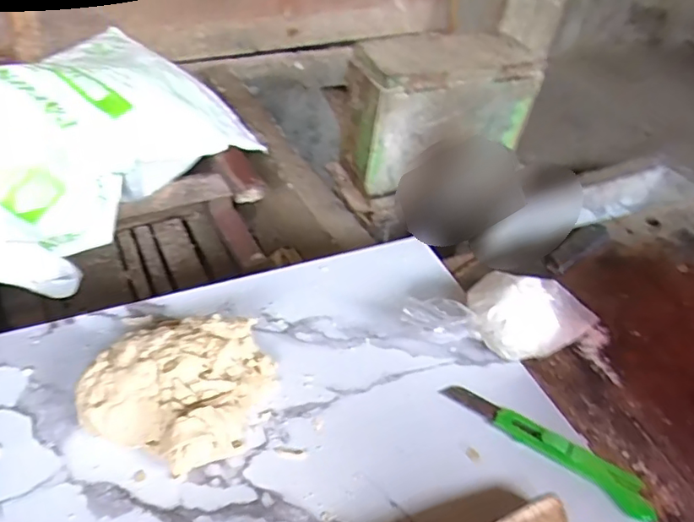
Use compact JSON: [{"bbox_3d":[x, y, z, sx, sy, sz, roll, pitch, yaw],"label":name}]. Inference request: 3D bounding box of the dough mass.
[{"bbox_3d":[-0.140,0.101,0.483,0.140,0.065,0.141,4,43,-4],"label":"dough mass"}]

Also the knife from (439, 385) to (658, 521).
[{"bbox_3d":[0.181,0.162,0.505,0.192,0.012,0.038,32,46,22],"label":"knife"}]

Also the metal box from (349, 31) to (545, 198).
[{"bbox_3d":[0.172,-0.289,1.069,0.347,0.223,0.130,-14,47,-25],"label":"metal box"}]

